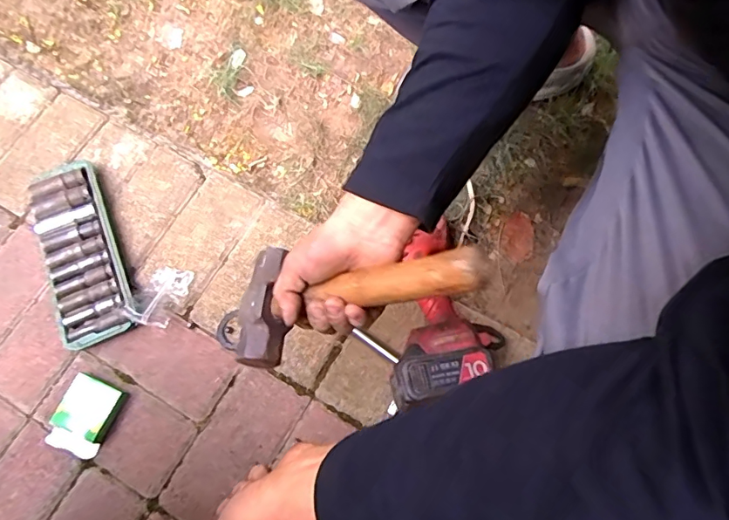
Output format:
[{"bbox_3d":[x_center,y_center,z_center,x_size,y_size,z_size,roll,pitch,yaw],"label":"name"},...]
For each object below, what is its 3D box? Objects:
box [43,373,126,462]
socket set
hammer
[{"bbox_3d":[-0.350,0.197,0.620,0.067,0.028,0.091,22,74,9],"label":"box"},{"bbox_3d":[-0.393,-0.012,0.680,0.105,0.035,0.264,-24,72,-6],"label":"socket set"},{"bbox_3d":[-0.018,0.022,0.421,0.264,0.033,0.115,-16,65,40],"label":"hammer"}]

